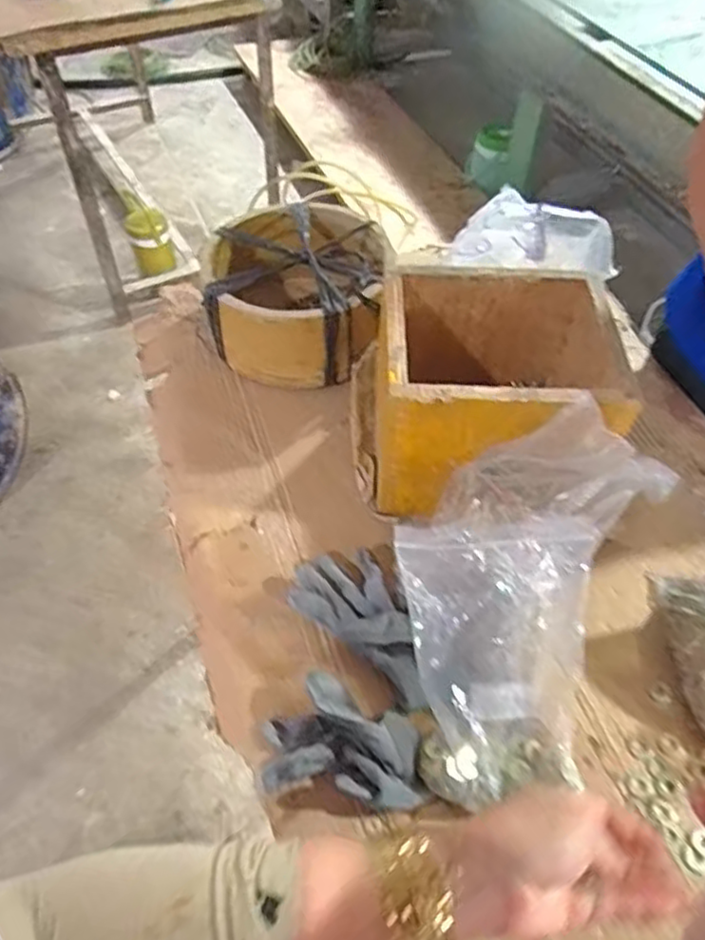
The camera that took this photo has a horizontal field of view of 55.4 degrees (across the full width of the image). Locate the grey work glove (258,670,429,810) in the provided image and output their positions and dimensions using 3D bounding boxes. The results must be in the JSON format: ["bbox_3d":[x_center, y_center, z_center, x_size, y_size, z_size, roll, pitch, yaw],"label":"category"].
[{"bbox_3d":[-0.006,0.210,0.522,0.120,0.042,0.082,9,52,3],"label":"grey work glove"}]

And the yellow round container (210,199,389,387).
[{"bbox_3d":[-0.067,-0.208,0.797,0.201,0.109,0.213,4,52,-1],"label":"yellow round container"}]

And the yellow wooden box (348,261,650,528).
[{"bbox_3d":[0.119,-0.074,0.654,0.211,0.164,0.181,4,52,-1],"label":"yellow wooden box"}]

